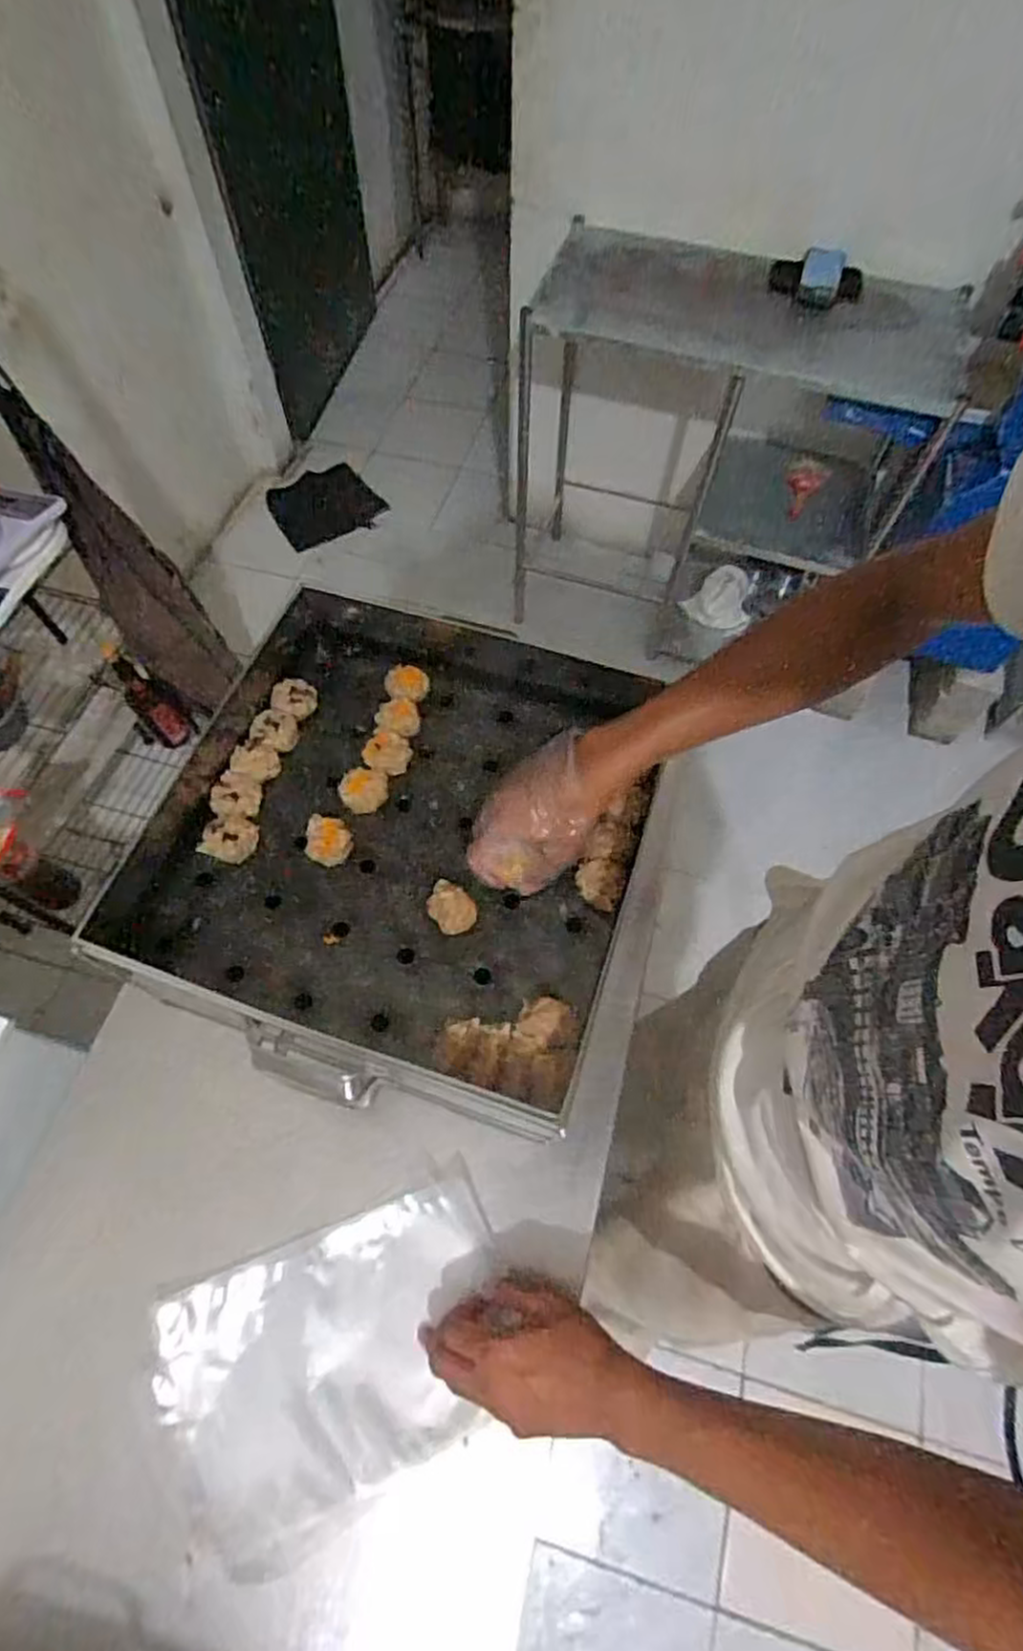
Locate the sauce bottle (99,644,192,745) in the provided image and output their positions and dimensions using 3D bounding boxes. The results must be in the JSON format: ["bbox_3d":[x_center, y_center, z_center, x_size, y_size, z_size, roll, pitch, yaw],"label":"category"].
[{"bbox_3d":[-0.727,-0.254,1.408,0.059,0.240,0.075,41,69,17],"label":"sauce bottle"}]

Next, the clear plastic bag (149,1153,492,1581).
[{"bbox_3d":[-0.134,0.419,0.558,0.269,0.015,0.191,-21,66,-11],"label":"clear plastic bag"}]

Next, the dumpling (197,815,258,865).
[{"bbox_3d":[-0.253,0.010,0.630,0.047,0.023,0.040,9,63,3],"label":"dumpling"}]

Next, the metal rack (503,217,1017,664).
[{"bbox_3d":[0.442,-0.851,1.686,0.897,0.831,0.444,8,63,3],"label":"metal rack"}]

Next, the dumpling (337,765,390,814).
[{"bbox_3d":[-0.140,-0.035,0.664,0.044,0.024,0.035,-38,70,-18],"label":"dumpling"}]

